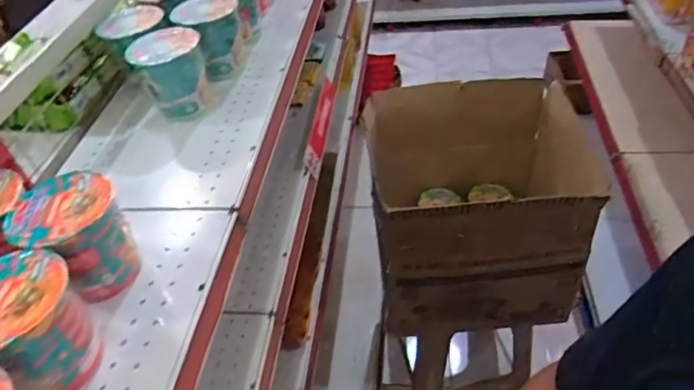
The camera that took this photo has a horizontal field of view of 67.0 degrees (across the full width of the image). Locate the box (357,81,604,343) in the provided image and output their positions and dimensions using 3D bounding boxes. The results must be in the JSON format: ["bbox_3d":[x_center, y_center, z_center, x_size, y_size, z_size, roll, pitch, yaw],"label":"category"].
[{"bbox_3d":[0.273,-0.003,1.166,0.424,0.365,0.433,-6,44,0],"label":"box"}]

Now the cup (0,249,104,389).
[{"bbox_3d":[-0.289,0.125,0.481,0.102,0.103,0.102,-3,44,3],"label":"cup"}]

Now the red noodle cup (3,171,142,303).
[{"bbox_3d":[-0.284,0.047,0.562,0.096,0.106,0.098,-3,44,3],"label":"red noodle cup"}]

